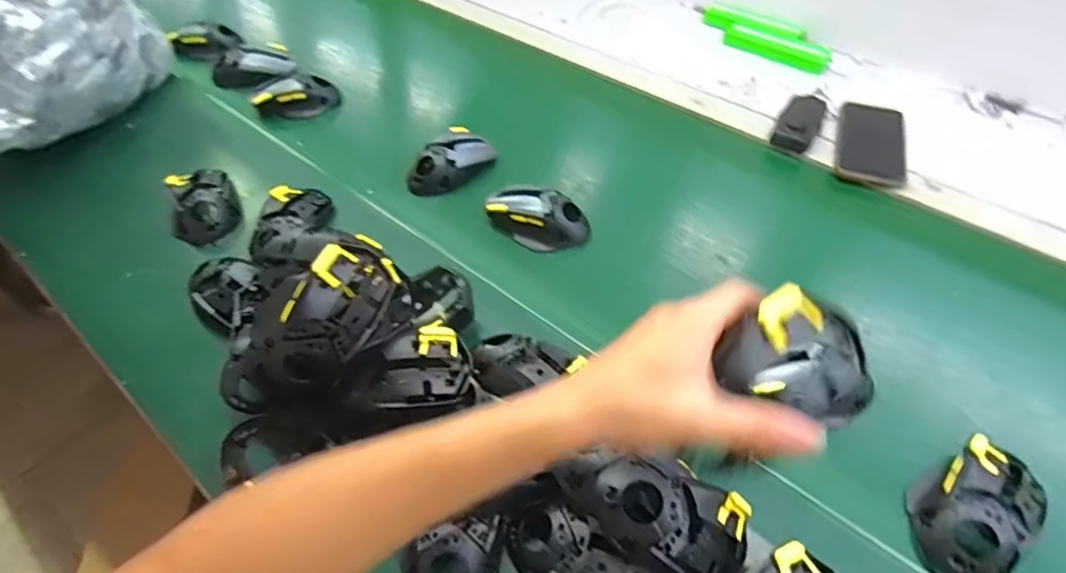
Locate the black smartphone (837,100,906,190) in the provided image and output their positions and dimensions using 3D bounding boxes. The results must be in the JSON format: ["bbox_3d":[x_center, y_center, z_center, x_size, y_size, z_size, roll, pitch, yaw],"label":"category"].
[{"bbox_3d":[0.420,-0.182,0.732,0.075,0.009,0.160,16,51,14],"label":"black smartphone"}]

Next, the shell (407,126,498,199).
[{"bbox_3d":[-0.101,-0.150,0.711,0.049,0.051,0.114,33,57,26],"label":"shell"}]

